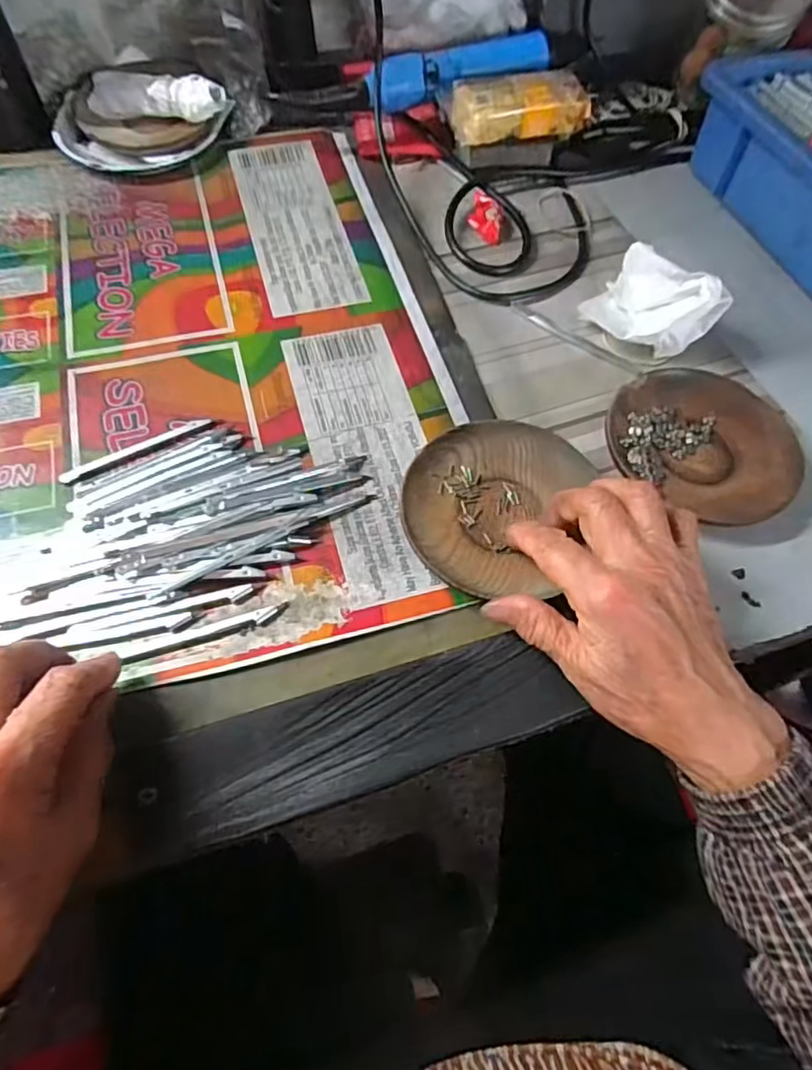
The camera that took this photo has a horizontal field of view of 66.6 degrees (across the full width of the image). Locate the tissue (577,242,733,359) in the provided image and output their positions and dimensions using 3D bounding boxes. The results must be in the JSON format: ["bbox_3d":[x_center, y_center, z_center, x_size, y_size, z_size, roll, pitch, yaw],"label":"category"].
[{"bbox_3d":[0.169,-0.168,0.429,0.058,0.053,0.084,-27,66,-17],"label":"tissue"}]

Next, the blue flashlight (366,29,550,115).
[{"bbox_3d":[0.049,-0.387,0.513,0.170,0.031,0.030,-26,65,-17],"label":"blue flashlight"}]

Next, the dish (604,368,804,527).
[{"bbox_3d":[0.186,-0.058,0.389,0.114,0.017,0.101,34,65,14],"label":"dish"}]

